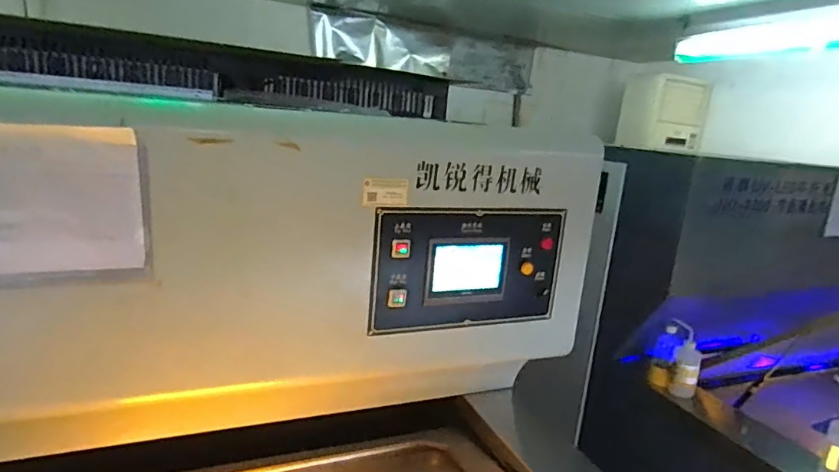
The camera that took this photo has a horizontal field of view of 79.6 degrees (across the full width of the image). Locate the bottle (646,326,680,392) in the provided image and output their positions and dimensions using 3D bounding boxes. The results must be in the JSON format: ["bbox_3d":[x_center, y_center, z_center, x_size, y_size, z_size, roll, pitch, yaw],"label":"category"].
[{"bbox_3d":[0.722,0.361,1.488,0.066,0.185,0.053,12,14,25],"label":"bottle"}]

